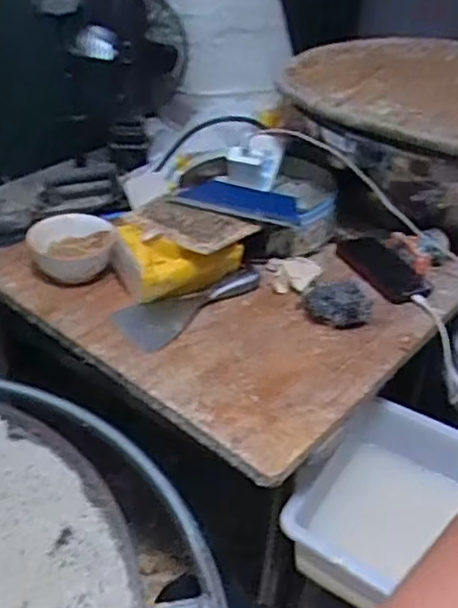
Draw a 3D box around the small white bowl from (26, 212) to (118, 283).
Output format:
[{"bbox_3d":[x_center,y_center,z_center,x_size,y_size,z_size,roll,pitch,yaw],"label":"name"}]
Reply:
[{"bbox_3d":[-0.224,-0.086,0.919,0.115,0.067,0.108,3,36,-2],"label":"small white bowl"}]

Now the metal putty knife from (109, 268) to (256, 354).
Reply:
[{"bbox_3d":[-0.046,-0.008,0.885,0.229,0.023,0.088,-25,45,-35],"label":"metal putty knife"}]

